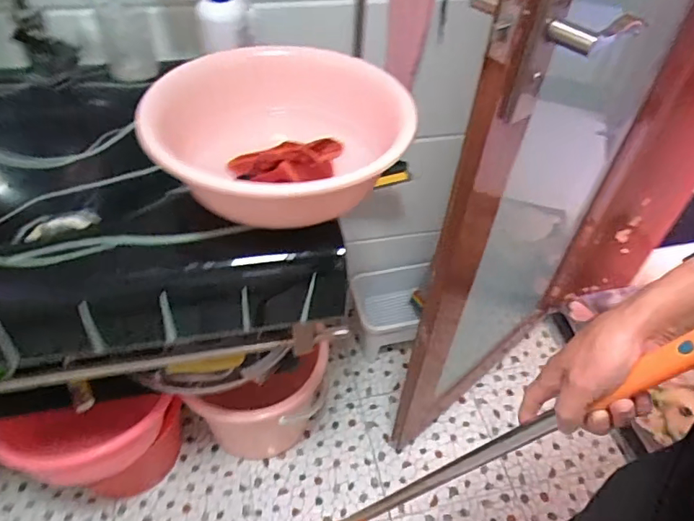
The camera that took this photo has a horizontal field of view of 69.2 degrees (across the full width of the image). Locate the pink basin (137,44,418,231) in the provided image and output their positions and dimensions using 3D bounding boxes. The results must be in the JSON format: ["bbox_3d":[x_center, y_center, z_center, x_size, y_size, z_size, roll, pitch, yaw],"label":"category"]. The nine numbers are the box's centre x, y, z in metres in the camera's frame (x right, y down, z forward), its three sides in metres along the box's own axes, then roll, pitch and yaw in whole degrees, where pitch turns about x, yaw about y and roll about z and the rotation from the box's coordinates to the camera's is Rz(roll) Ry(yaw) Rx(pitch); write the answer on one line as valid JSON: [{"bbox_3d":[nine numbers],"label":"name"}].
[{"bbox_3d":[-0.084,-0.154,0.636,0.288,0.116,0.316,2,47,-2],"label":"pink basin"}]

